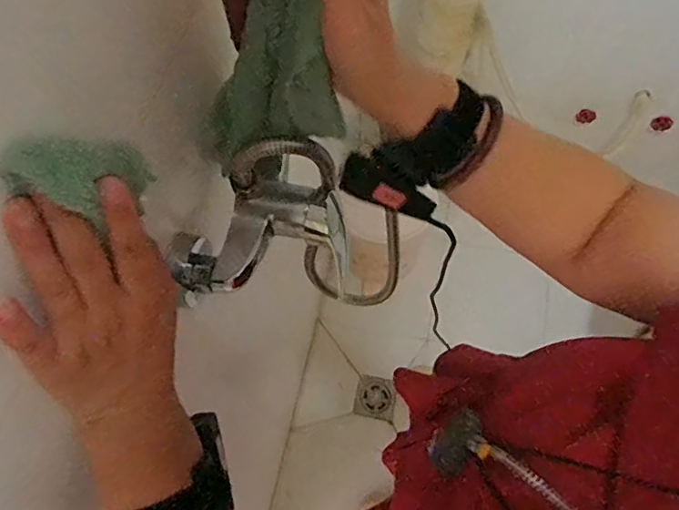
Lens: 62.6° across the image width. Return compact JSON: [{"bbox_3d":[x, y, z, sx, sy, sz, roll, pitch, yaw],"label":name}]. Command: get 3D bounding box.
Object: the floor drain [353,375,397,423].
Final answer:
[{"bbox_3d":[0.098,0.387,1.522,0.105,0.006,0.118,15,58,-2],"label":"floor drain"}]

